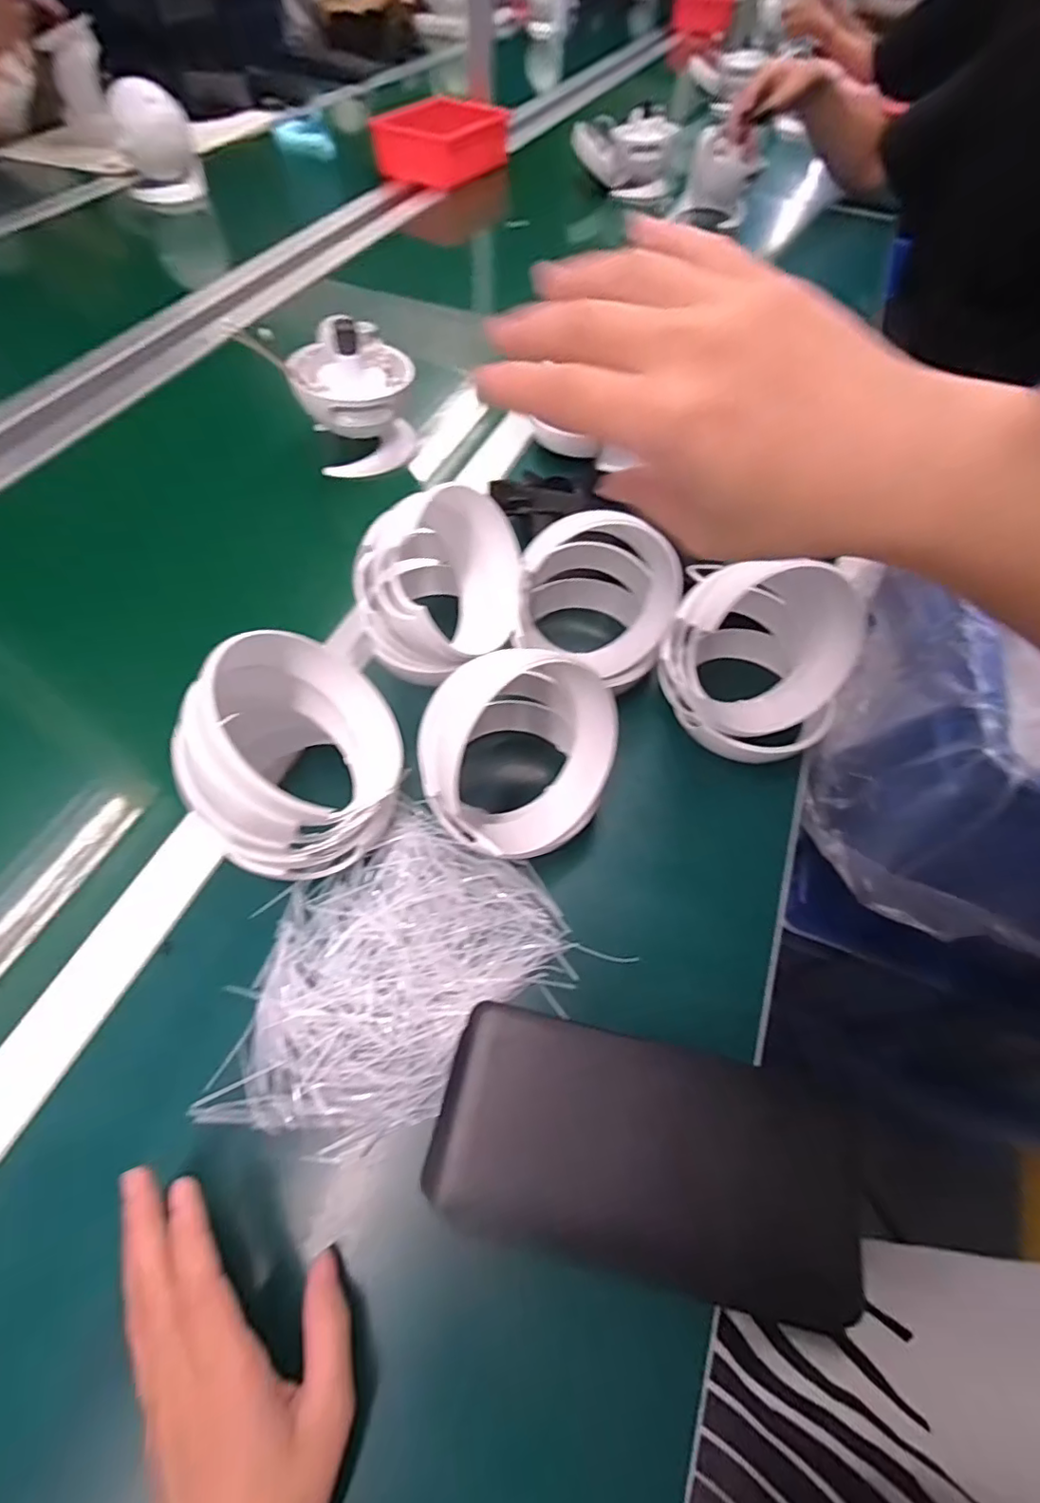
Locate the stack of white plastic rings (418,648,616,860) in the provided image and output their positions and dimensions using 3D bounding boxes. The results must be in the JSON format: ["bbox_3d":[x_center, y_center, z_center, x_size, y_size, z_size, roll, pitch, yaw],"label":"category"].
[{"bbox_3d":[0.003,-0.001,0.369,0.095,0.091,0.112,-31,66,-19],"label":"stack of white plastic rings"}]

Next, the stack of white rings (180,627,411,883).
[{"bbox_3d":[-0.137,-0.002,0.346,0.117,0.120,0.124,-19,62,-14],"label":"stack of white rings"}]

